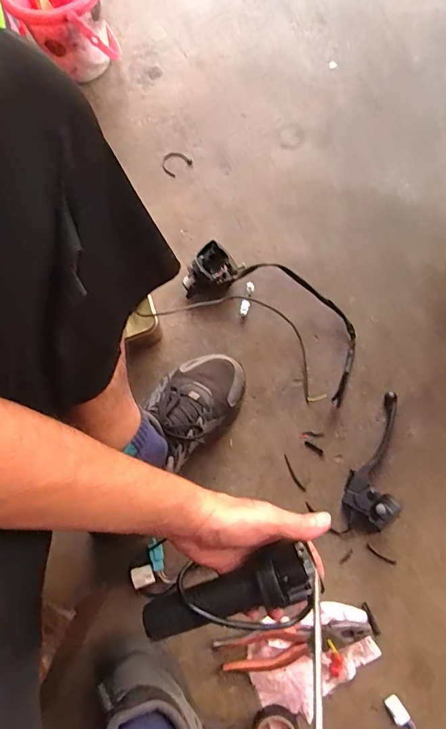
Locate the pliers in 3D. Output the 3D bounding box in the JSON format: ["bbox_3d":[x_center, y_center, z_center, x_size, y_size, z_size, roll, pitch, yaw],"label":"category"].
[{"bbox_3d":[0.091,0.356,0.529,0.193,0.020,0.043,-9,79,-2],"label":"pliers"}]

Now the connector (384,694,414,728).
[{"bbox_3d":[0.222,0.440,0.516,0.019,0.005,0.057,-29,80,-6],"label":"connector"}]

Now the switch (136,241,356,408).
[{"bbox_3d":[0.055,-0.076,0.587,0.297,0.058,0.159,26,80,5],"label":"switch"}]

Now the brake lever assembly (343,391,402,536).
[{"bbox_3d":[0.208,0.129,0.553,0.074,0.052,0.192,9,79,2],"label":"brake lever assembly"}]

